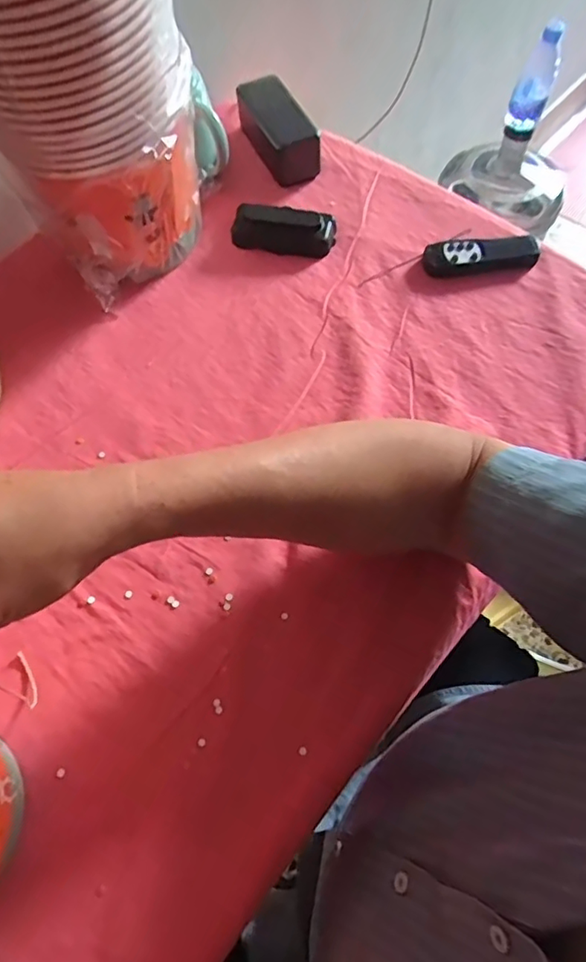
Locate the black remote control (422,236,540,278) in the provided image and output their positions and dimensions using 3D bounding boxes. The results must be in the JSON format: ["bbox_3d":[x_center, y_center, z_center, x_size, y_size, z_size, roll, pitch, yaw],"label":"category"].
[{"bbox_3d":[0.193,-0.230,0.569,0.115,0.018,0.036,-4,64,0],"label":"black remote control"}]

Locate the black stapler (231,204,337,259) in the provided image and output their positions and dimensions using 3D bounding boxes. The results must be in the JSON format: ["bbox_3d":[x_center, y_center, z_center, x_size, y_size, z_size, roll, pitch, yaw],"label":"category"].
[{"bbox_3d":[-0.010,-0.268,0.588,0.105,0.029,0.042,14,66,9],"label":"black stapler"}]

